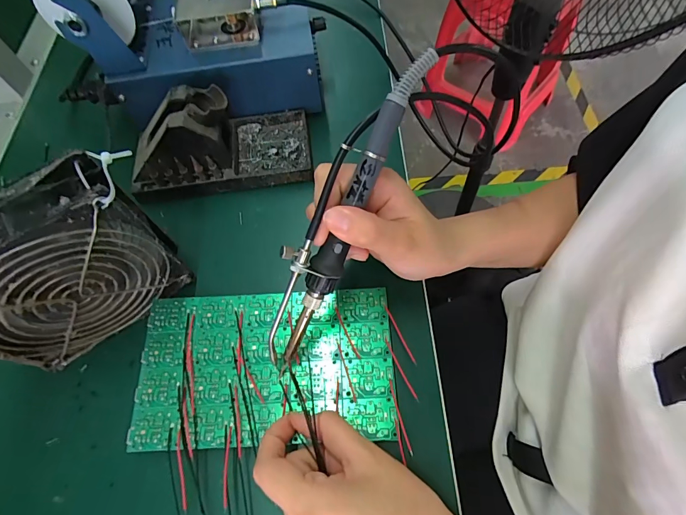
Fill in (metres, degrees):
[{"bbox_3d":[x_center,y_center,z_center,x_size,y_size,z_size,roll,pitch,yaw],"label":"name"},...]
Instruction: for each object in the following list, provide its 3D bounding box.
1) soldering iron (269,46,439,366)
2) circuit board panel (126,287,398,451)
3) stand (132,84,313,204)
[{"bbox_3d":[-0.004,-0.022,0.218,0.029,0.029,0.197,28,103,14],"label":"soldering iron"},{"bbox_3d":[-0.054,0.072,0.258,0.172,0.005,0.100,-3,65,1],"label":"circuit board panel"},{"bbox_3d":[-0.109,-0.107,0.325,0.155,0.067,0.077,-8,65,-2],"label":"stand"}]

